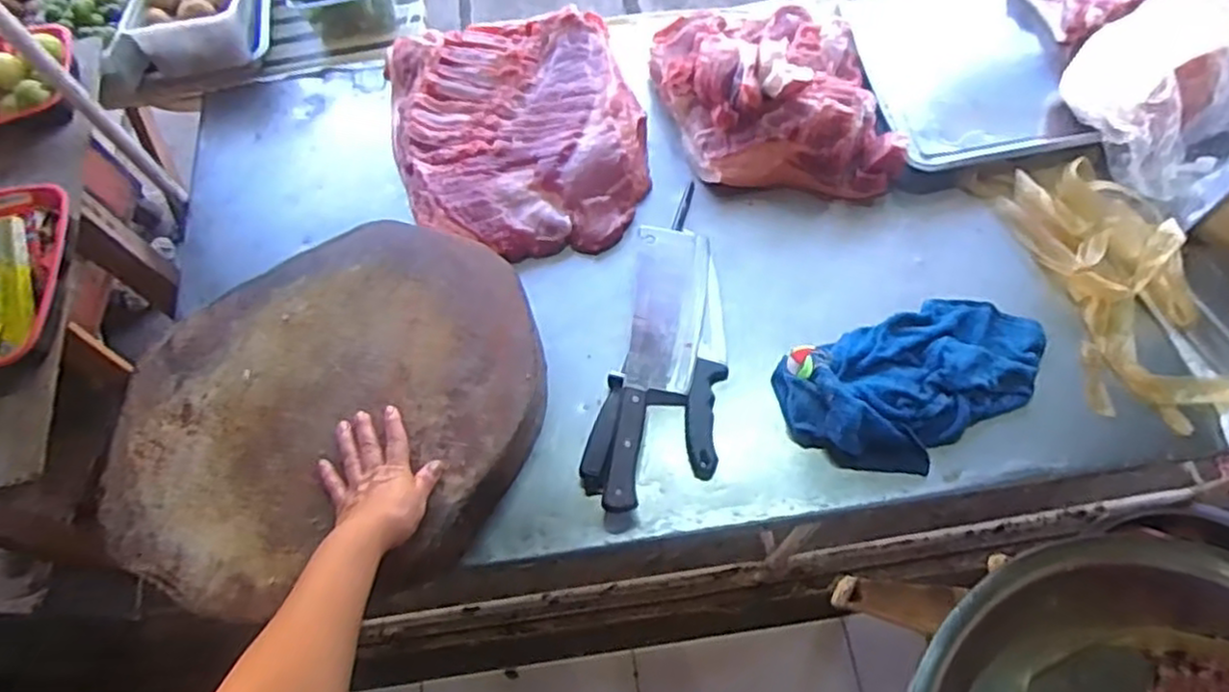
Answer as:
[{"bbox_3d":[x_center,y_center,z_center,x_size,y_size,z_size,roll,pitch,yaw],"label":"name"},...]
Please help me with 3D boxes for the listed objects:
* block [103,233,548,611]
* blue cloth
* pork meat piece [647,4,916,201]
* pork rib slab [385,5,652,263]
[{"bbox_3d":[-0.295,0.068,0.786,0.380,0.079,0.439,25,70,13],"label":"block"},{"bbox_3d":[0.345,0.037,0.811,0.309,0.042,0.173,-20,67,-6],"label":"blue cloth"},{"bbox_3d":[0.203,-0.330,0.949,0.311,0.109,0.262,0,67,3],"label":"pork meat piece"},{"bbox_3d":[-0.136,-0.286,0.969,0.346,0.057,0.348,-6,67,0],"label":"pork rib slab"}]

